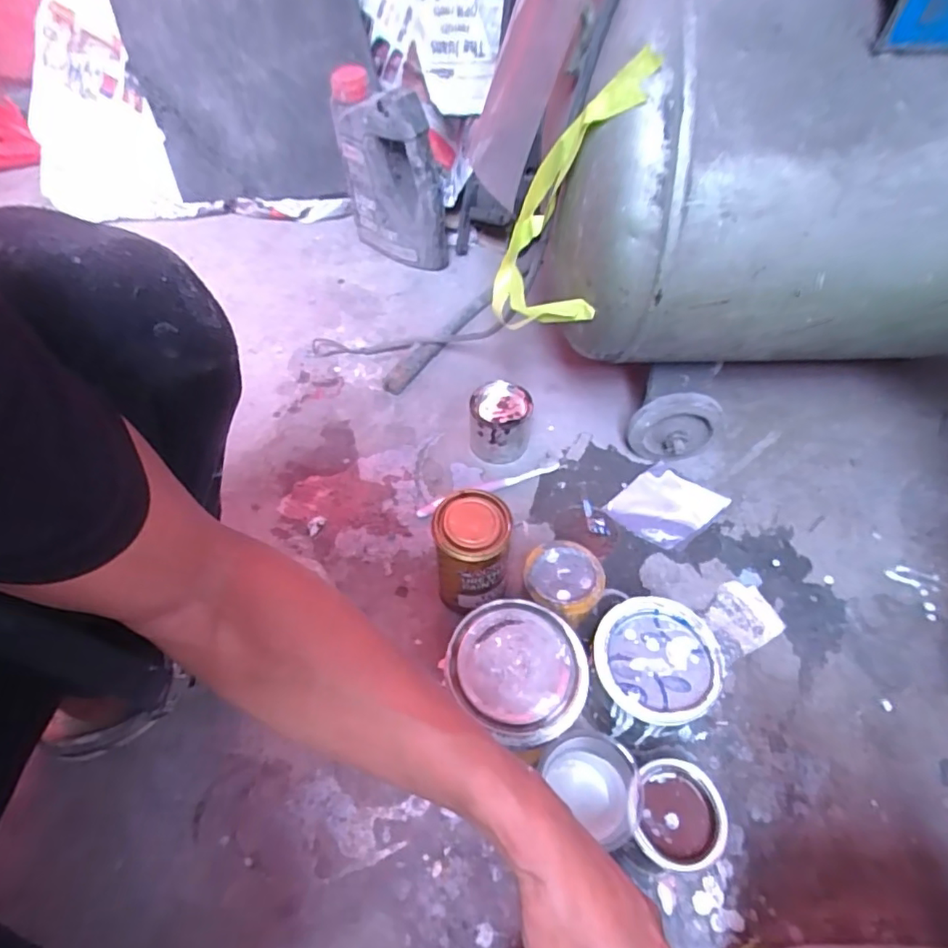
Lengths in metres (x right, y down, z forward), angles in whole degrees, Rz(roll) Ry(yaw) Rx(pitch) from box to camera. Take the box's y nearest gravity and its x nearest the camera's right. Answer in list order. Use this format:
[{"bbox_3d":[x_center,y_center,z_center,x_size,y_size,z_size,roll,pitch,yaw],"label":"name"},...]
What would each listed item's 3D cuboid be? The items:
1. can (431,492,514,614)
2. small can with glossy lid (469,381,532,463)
[{"bbox_3d":[-0.001,0.083,0.549,0.067,0.140,0.071,0,55,0],"label":"can"},{"bbox_3d":[0.033,-0.061,0.687,0.075,0.073,0.076,4,55,3],"label":"small can with glossy lid"}]

